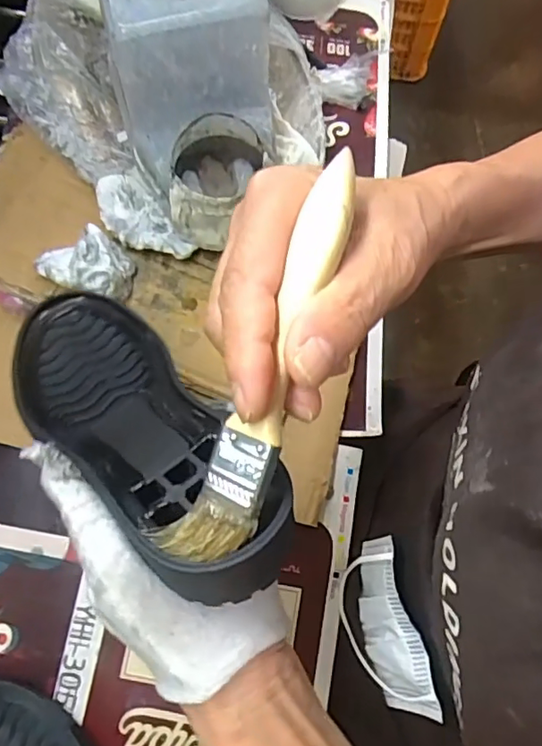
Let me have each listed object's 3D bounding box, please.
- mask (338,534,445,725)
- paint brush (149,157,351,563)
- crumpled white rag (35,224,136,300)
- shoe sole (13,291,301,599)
[{"bbox_3d":[0.061,0.146,0.323,0.031,0.072,0.090,-13,73,-6],"label":"mask"},{"bbox_3d":[-0.002,-0.003,0.180,0.028,0.018,0.139,19,91,4],"label":"paint brush"},{"bbox_3d":[-0.132,-0.075,0.389,0.063,0.042,0.050,4,72,-1],"label":"crumpled white rag"},{"bbox_3d":[-0.066,0.021,0.256,0.068,0.036,0.208,-38,45,-13],"label":"shoe sole"}]

